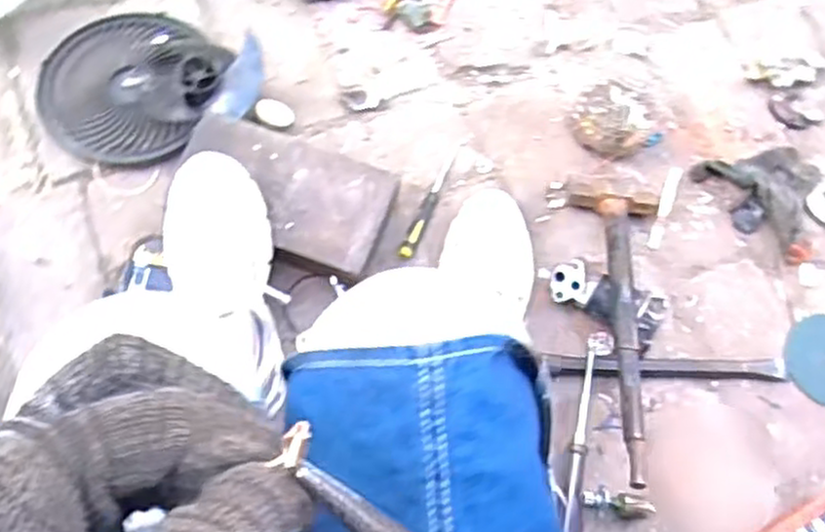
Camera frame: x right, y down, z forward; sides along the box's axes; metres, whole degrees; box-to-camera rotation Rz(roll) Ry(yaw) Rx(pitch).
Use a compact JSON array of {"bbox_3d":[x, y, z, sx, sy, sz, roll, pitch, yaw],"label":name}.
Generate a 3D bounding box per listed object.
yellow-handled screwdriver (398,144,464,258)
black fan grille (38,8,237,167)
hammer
[{"bbox_3d":[0.021,-0.076,0.845,0.014,0.023,0.152,22,73,10],"label":"yellow-handled screwdriver"},{"bbox_3d":[-0.323,-0.210,0.858,0.204,0.028,0.192,1,71,-3],"label":"black fan grille"},{"bbox_3d":[0.211,0.051,0.747,0.095,0.031,0.336,3,55,4],"label":"hammer"}]

